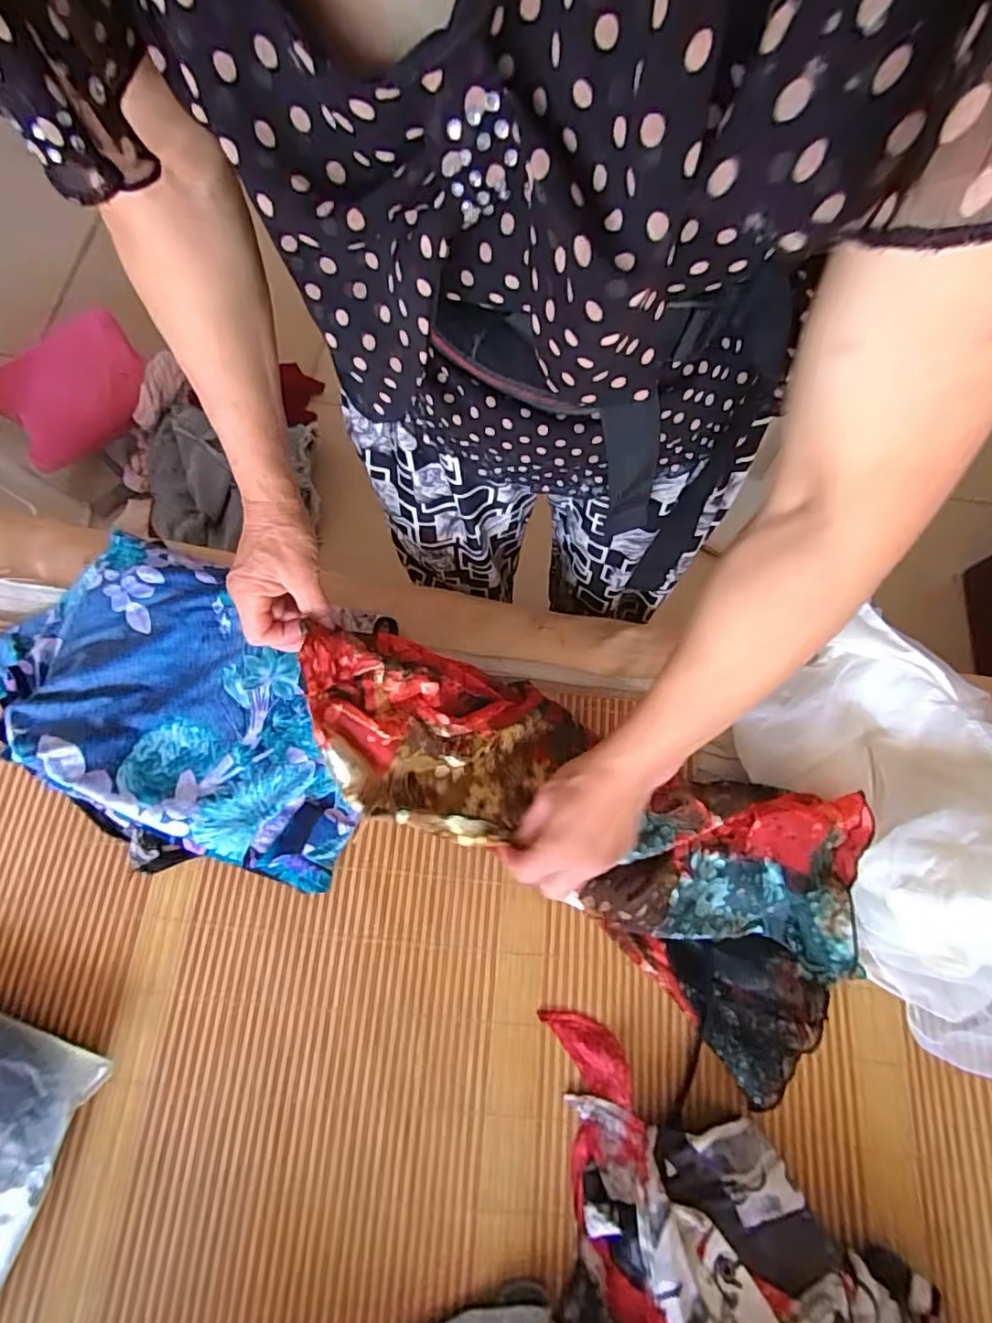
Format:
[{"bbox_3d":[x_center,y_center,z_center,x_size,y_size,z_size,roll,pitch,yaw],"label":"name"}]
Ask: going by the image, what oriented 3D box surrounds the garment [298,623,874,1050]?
[{"bbox_3d":[0.076,0.126,0.460,0.491,0.102,0.185,30,73,-5],"label":"garment"}]

